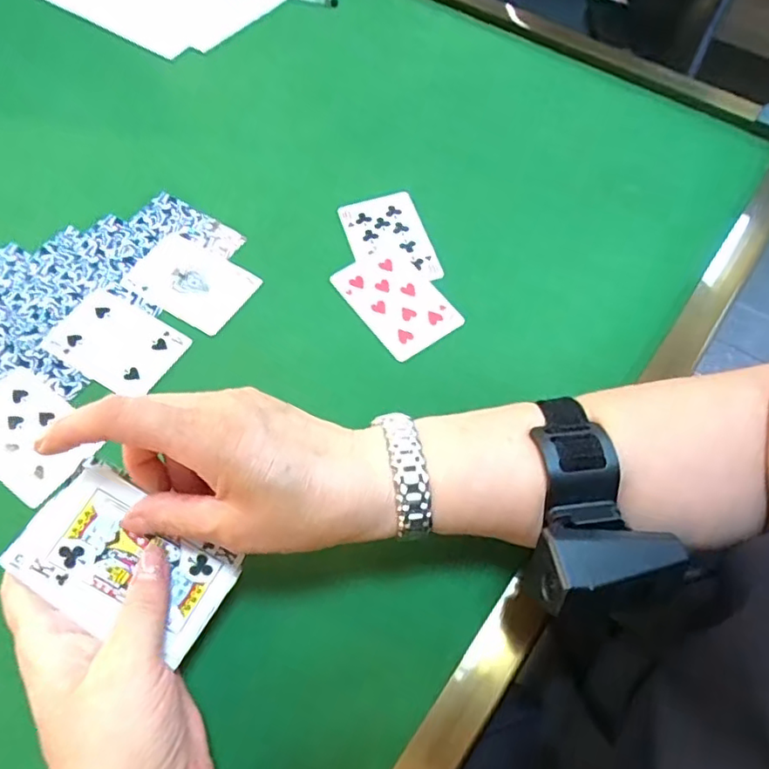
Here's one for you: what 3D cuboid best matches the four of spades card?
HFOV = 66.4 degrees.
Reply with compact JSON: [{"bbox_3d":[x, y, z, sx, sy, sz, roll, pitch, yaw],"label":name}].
[{"bbox_3d":[-0.185,-0.029,0.400,0.089,0.004,0.058,28,65,14],"label":"four of spades card"}]

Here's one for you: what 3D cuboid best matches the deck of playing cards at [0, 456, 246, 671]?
[{"bbox_3d":[-0.124,0.087,0.285,0.096,0.006,0.062,37,69,-5],"label":"deck of playing cards"}]

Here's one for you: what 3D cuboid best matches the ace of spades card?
[{"bbox_3d":[-0.139,-0.074,0.422,0.090,0.004,0.057,27,68,15],"label":"ace of spades card"}]

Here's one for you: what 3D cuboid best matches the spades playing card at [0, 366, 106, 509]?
[{"bbox_3d":[-0.228,0.028,0.368,0.077,0.005,0.059,31,66,15],"label":"spades playing card"}]

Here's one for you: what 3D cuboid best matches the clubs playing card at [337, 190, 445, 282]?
[{"bbox_3d":[0.003,-0.109,0.443,0.057,0.004,0.086,-16,65,-6],"label":"clubs playing card"}]

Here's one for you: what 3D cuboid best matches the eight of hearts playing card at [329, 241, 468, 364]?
[{"bbox_3d":[0.008,-0.062,0.419,0.059,0.004,0.089,-33,66,-17],"label":"eight of hearts playing card"}]

